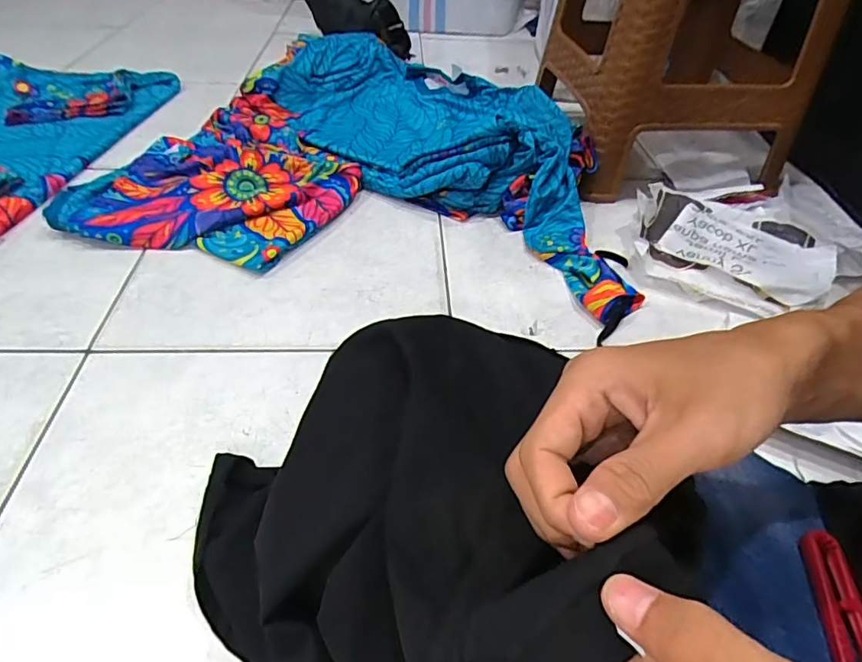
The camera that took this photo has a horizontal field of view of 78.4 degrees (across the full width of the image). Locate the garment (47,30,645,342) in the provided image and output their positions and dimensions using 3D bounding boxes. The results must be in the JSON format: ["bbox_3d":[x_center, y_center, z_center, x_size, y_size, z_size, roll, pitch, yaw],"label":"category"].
[{"bbox_3d":[-0.073,-0.293,0.838,0.757,0.111,0.583,10,46,6],"label":"garment"}]

